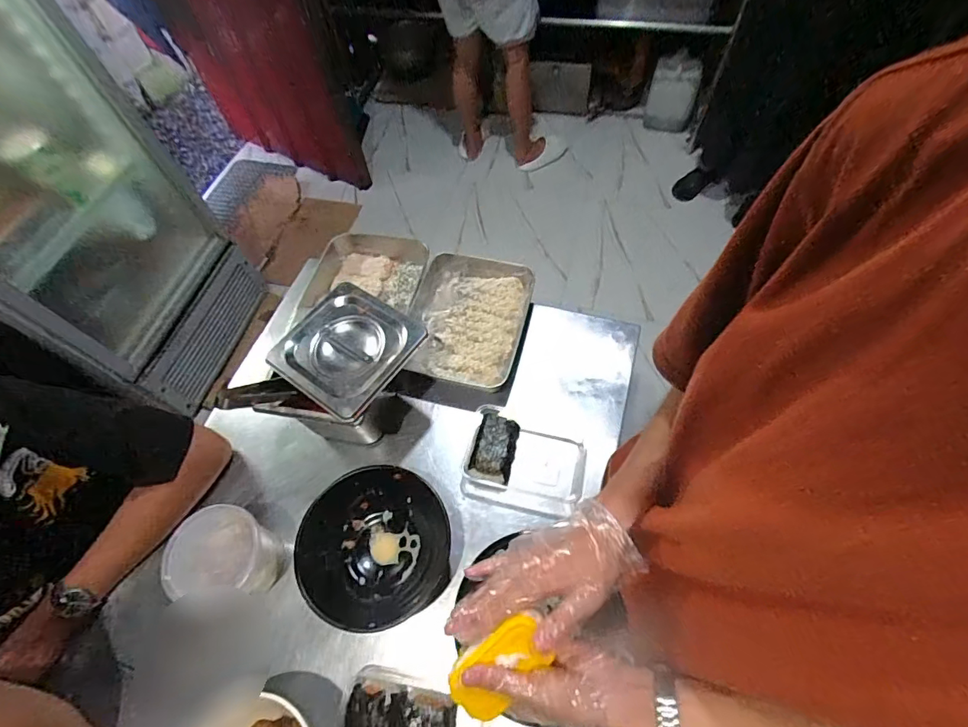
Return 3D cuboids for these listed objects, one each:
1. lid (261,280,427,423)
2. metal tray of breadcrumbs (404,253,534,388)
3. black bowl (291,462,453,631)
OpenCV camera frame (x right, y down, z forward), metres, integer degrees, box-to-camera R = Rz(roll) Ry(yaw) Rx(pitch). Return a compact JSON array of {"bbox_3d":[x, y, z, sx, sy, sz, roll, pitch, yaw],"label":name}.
[{"bbox_3d":[-0.183,-0.024,0.640,0.163,0.022,0.164,31,67,19],"label":"lid"},{"bbox_3d":[-0.032,-0.070,0.811,0.195,0.057,0.242,10,62,9],"label":"metal tray of breadcrumbs"},{"bbox_3d":[-0.144,0.240,0.628,0.190,0.065,0.190,-2,60,3],"label":"black bowl"}]

